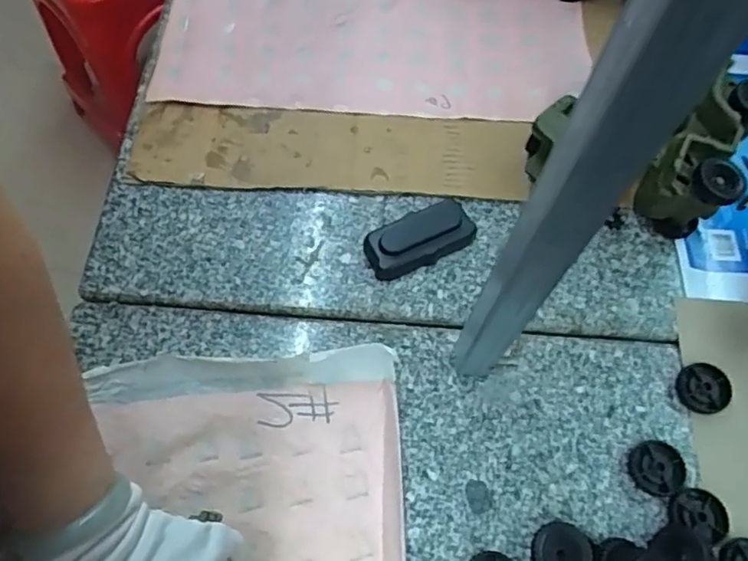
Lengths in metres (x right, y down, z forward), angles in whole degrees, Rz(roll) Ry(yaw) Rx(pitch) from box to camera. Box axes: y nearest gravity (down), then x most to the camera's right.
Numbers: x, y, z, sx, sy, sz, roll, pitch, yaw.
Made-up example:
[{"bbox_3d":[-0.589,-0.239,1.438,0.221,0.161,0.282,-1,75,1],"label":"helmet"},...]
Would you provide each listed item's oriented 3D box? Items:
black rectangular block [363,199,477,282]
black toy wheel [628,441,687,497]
[{"bbox_3d":[0.043,-0.041,0.561,0.107,0.022,0.057,-30,70,-15],"label":"black rectangular block"},{"bbox_3d":[0.236,0.157,0.485,0.043,0.013,0.043,1,66,-2],"label":"black toy wheel"}]

